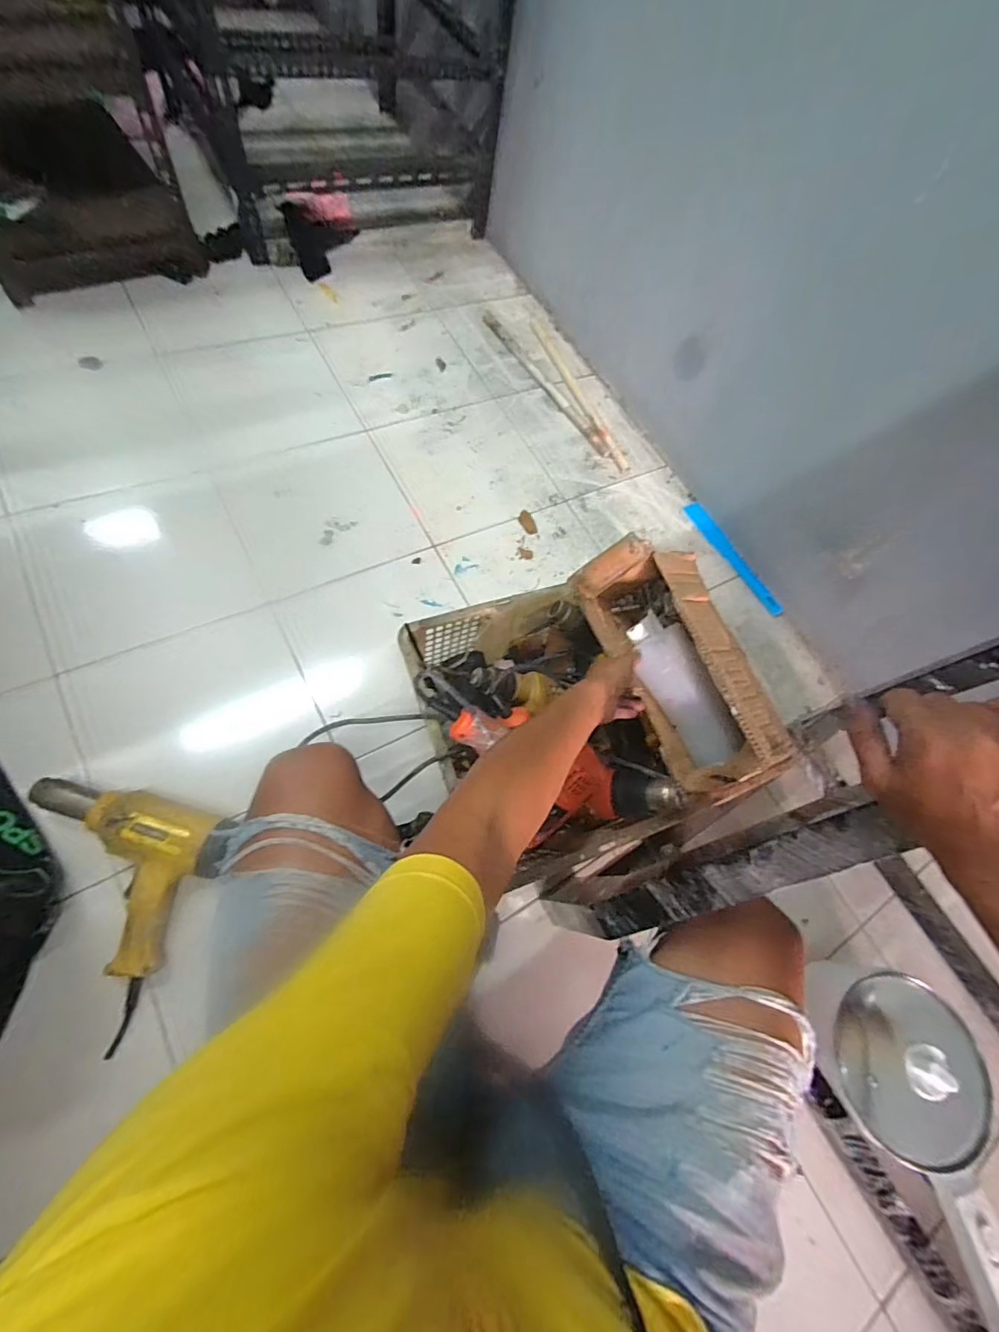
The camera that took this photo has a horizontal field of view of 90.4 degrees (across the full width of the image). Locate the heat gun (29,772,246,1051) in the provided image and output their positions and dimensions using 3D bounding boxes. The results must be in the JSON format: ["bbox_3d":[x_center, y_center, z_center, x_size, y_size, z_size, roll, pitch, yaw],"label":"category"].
[{"bbox_3d":[-0.477,0.271,0.594,0.225,0.091,0.233,16,63,4],"label":"heat gun"}]

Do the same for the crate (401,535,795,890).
[{"bbox_3d":[0.124,0.055,0.684,0.396,0.226,0.354,-18,65,-13],"label":"crate"}]

